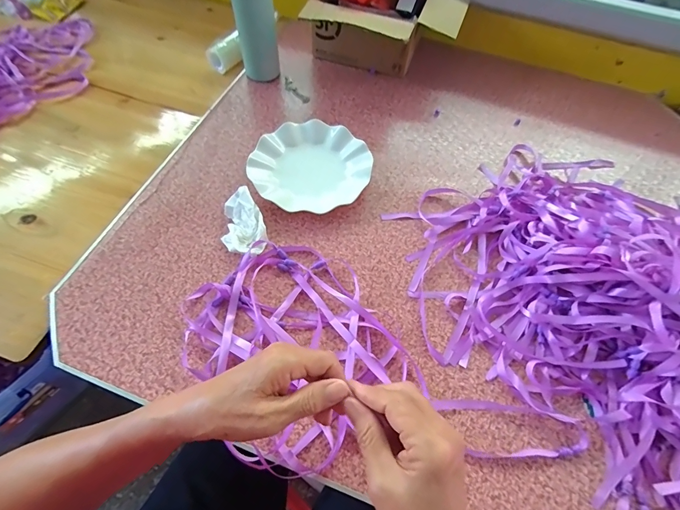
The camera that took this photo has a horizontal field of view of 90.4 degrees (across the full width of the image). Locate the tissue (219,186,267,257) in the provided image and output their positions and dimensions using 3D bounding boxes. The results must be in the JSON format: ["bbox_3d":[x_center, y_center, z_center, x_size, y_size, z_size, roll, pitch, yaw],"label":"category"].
[{"bbox_3d":[-0.139,-0.047,0.479,0.057,0.030,0.099,-13,62,-11],"label":"tissue"}]

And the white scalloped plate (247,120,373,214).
[{"bbox_3d":[-0.049,-0.144,0.539,0.182,0.025,0.169,2,60,-3],"label":"white scalloped plate"}]

